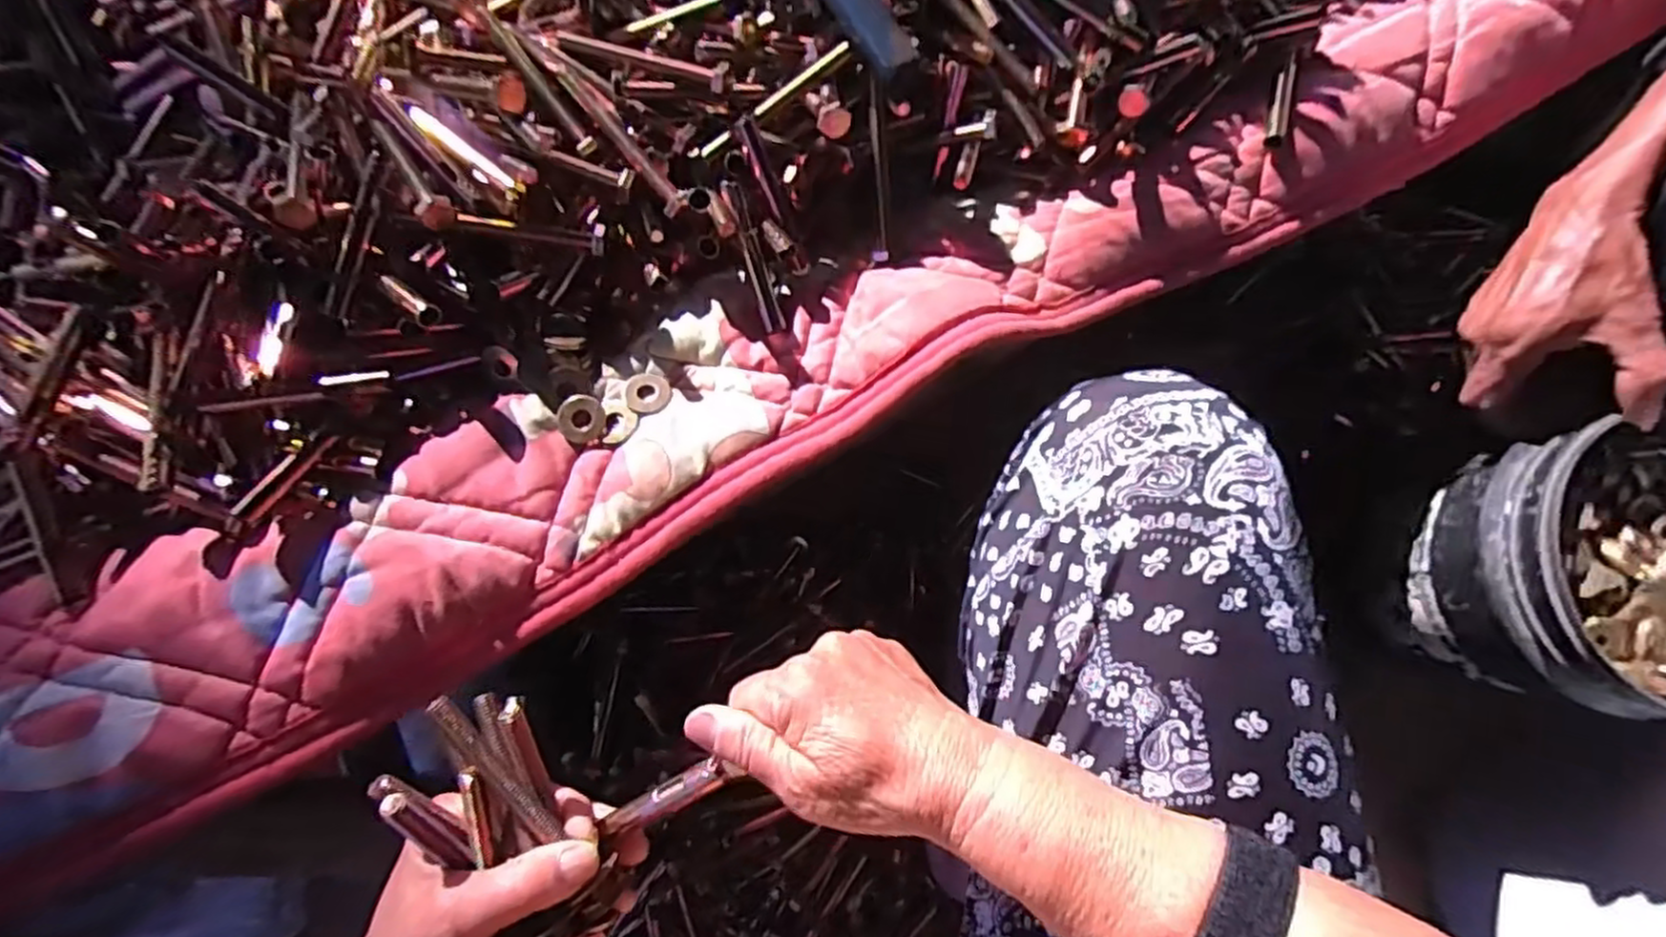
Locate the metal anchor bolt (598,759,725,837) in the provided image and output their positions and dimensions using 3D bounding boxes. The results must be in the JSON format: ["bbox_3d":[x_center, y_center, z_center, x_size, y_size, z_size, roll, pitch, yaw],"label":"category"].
[{"bbox_3d":[-0.069,0.135,0.311,0.053,0.009,0.010,-32,67,10],"label":"metal anchor bolt"}]

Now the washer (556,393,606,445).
[{"bbox_3d":[-0.133,-0.026,0.399,0.024,0.006,0.025,-2,66,1],"label":"washer"}]

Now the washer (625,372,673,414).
[{"bbox_3d":[-0.099,-0.040,0.406,0.024,0.004,0.025,-11,66,-3],"label":"washer"}]

